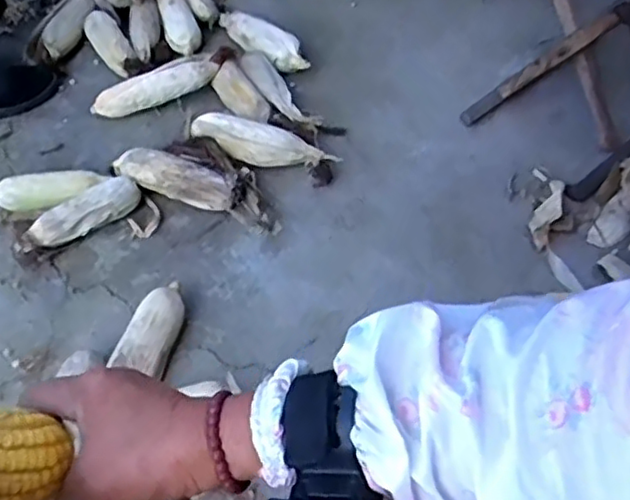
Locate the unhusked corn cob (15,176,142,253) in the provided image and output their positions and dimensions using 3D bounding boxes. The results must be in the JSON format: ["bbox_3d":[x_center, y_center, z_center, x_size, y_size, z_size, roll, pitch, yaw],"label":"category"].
[{"bbox_3d":[-0.336,-0.044,0.931,0.185,0.053,0.054,-29,58,-18],"label":"unhusked corn cob"}]

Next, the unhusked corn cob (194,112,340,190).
[{"bbox_3d":[-0.078,-0.155,0.983,0.222,0.045,0.058,17,57,14],"label":"unhusked corn cob"}]

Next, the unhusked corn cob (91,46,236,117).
[{"bbox_3d":[-0.250,-0.271,1.087,0.244,0.072,0.064,-20,56,-12],"label":"unhusked corn cob"}]

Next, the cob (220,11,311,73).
[{"bbox_3d":[-0.102,-0.371,1.140,0.048,0.065,0.221,-37,61,-22],"label":"cob"}]

